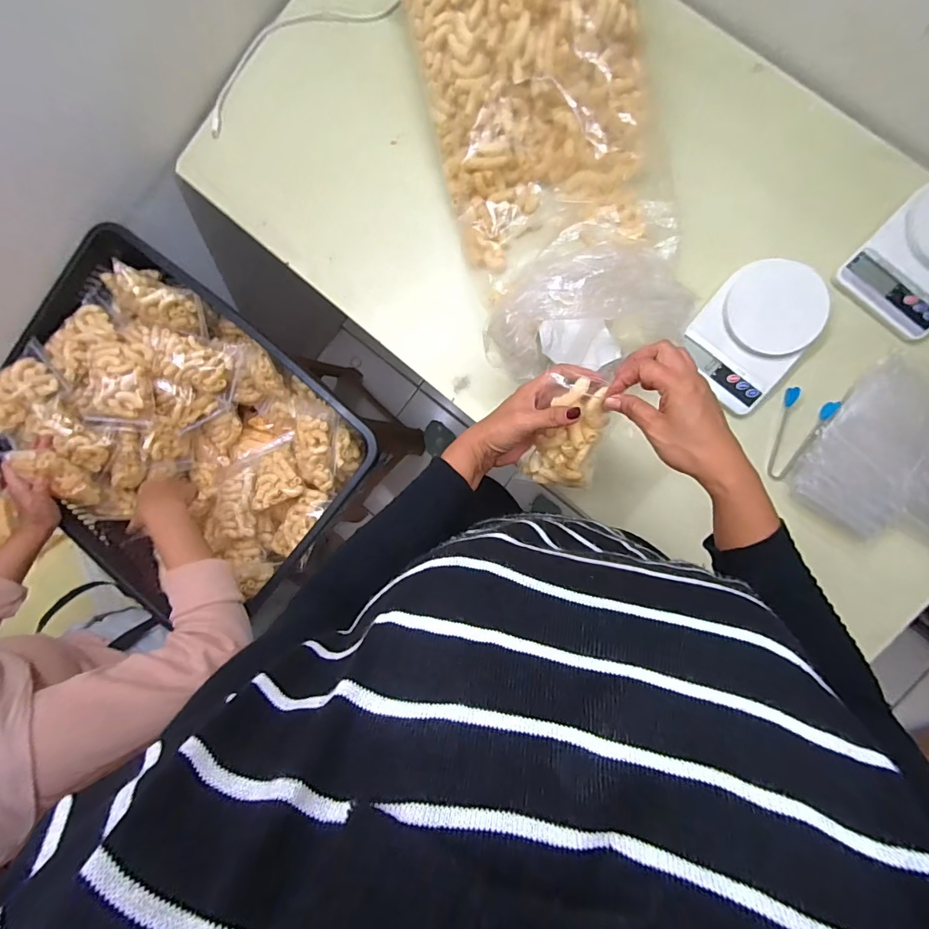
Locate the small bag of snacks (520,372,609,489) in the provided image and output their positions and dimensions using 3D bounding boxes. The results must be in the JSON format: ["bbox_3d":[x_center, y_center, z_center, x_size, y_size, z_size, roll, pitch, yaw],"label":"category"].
[{"bbox_3d":[0.113,-0.026,0.470,0.070,0.030,0.125,22,125,6],"label":"small bag of snacks"}]

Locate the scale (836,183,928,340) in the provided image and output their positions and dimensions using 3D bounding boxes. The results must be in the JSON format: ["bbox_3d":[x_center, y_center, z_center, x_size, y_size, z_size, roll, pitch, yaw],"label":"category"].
[{"bbox_3d":[0.563,-0.252,0.536,0.130,0.035,0.165,43,95,5],"label":"scale"}]

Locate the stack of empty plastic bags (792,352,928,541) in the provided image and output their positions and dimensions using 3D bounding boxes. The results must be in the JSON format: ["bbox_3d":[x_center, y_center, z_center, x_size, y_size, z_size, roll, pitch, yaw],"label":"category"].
[{"bbox_3d":[0.558,0.001,0.543,0.230,0.029,0.234,38,94,5],"label":"stack of empty plastic bags"}]

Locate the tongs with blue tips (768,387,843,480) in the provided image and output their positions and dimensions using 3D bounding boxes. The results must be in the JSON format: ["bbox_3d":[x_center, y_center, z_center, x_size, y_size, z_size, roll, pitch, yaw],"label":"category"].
[{"bbox_3d":[0.423,-0.034,0.576,0.063,0.024,0.111,19,93,6],"label":"tongs with blue tips"}]

